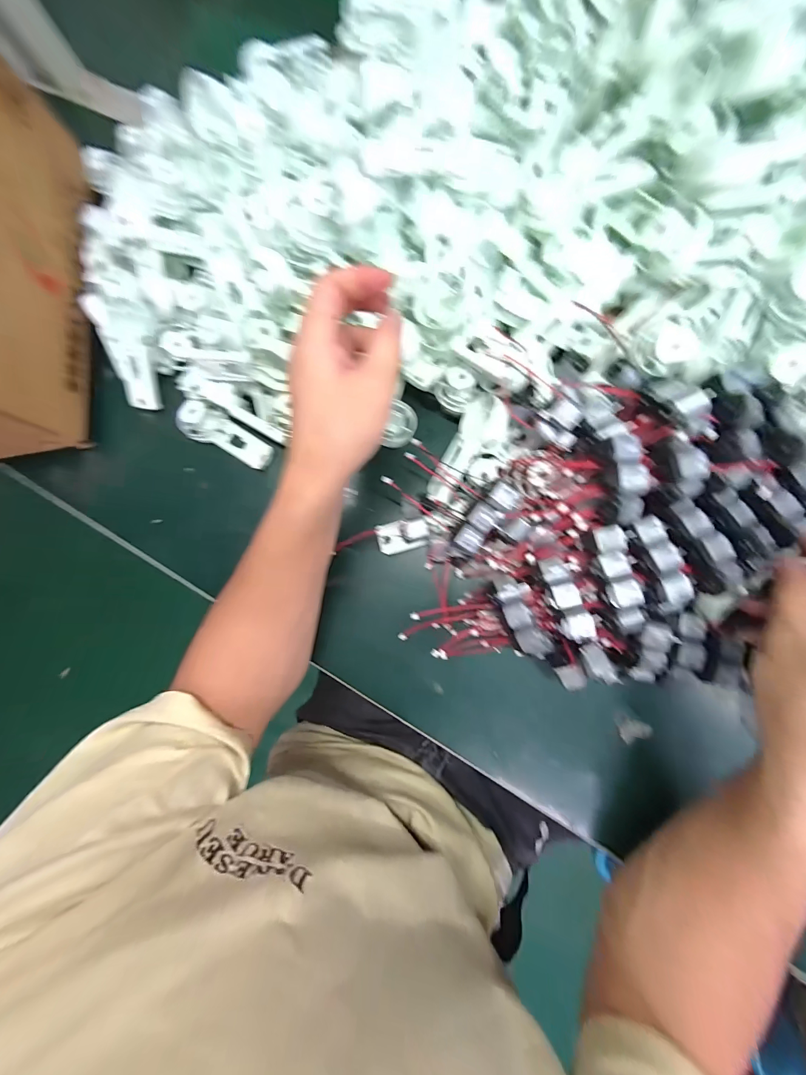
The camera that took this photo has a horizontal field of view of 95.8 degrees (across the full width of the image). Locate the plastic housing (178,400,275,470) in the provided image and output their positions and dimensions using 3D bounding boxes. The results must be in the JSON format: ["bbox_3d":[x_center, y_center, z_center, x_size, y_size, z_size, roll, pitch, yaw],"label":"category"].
[{"bbox_3d":[-0.166,-0.097,0.343,0.084,0.029,0.033,27,85,8],"label":"plastic housing"}]

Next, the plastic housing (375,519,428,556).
[{"bbox_3d":[0.000,-0.002,0.318,0.044,0.014,0.025,-16,81,3],"label":"plastic housing"}]

